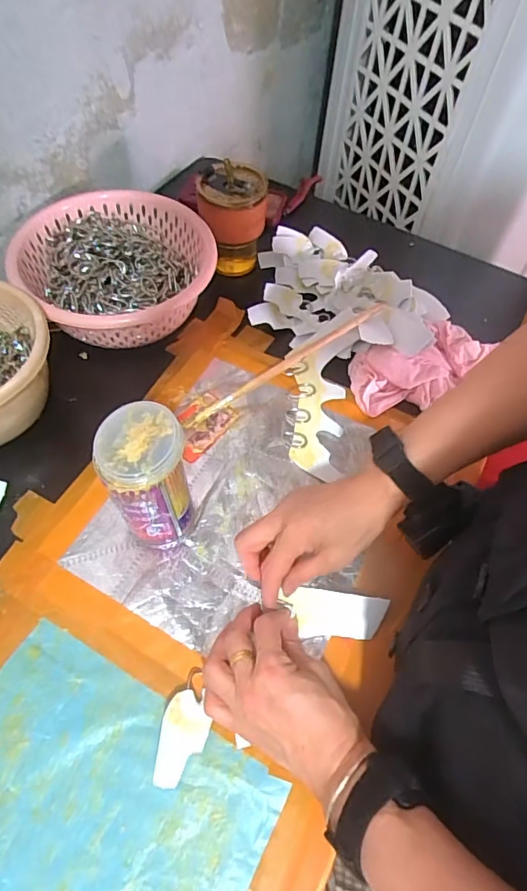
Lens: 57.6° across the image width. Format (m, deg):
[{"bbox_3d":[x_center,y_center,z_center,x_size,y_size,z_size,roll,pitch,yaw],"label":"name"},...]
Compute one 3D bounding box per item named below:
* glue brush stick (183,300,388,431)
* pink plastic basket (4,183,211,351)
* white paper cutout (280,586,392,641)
[{"bbox_3d":[0.026,-0.094,0.547,0.267,0.012,0.013,-33,64,-8],"label":"glue brush stick"},{"bbox_3d":[-0.173,-0.203,0.583,0.217,0.096,0.199,1,58,-2],"label":"pink plastic basket"},{"bbox_3d":[0.062,0.146,0.417,0.087,0.006,0.038,1,77,6],"label":"white paper cutout"}]

